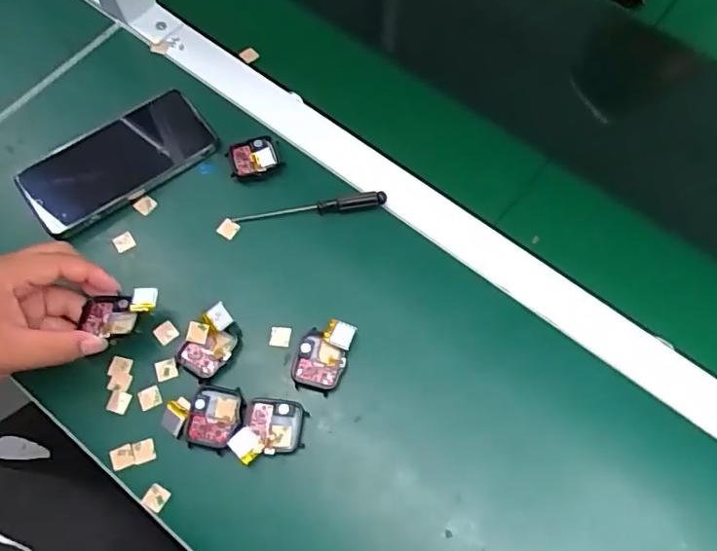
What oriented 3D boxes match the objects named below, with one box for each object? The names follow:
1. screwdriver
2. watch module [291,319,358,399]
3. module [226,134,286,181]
[{"bbox_3d":[-0.041,-0.058,0.481,0.130,0.014,0.012,-6,68,-4],"label":"screwdriver"},{"bbox_3d":[-0.028,0.062,0.432,0.039,0.009,0.056,15,79,13],"label":"watch module"},{"bbox_3d":[-0.093,-0.105,0.500,0.046,0.013,0.036,-15,69,-7],"label":"module"}]

